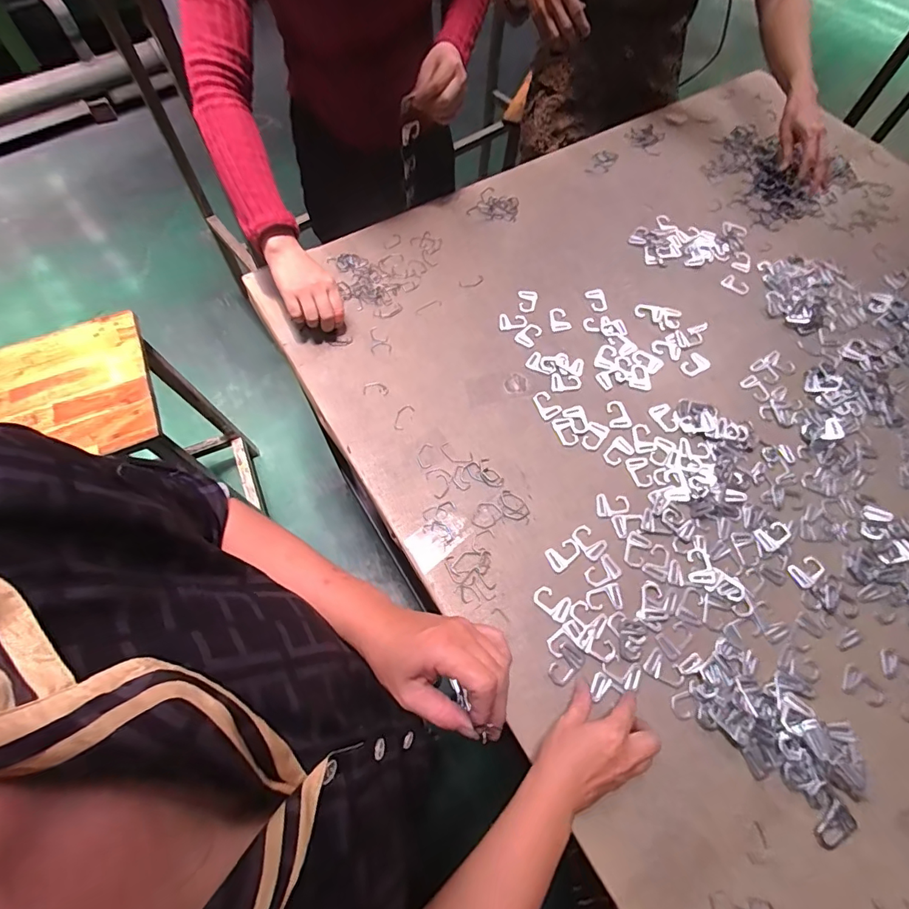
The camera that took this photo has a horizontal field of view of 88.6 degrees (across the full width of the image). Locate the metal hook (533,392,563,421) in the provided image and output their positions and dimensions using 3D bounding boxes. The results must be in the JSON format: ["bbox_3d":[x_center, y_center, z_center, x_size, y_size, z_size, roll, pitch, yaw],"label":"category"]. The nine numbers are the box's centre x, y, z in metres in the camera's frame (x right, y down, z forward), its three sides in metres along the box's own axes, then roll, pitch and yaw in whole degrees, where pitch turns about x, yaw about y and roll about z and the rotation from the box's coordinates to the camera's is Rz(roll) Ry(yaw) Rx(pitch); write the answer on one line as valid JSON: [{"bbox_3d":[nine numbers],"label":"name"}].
[{"bbox_3d":[0.129,-0.069,0.645,0.031,0.004,0.042,-18,66,-11],"label":"metal hook"}]

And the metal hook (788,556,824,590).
[{"bbox_3d":[0.423,0.141,0.556,0.041,0.004,0.029,-22,66,-12],"label":"metal hook"}]

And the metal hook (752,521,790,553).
[{"bbox_3d":[0.393,0.099,0.571,0.045,0.004,0.029,-25,67,-14],"label":"metal hook"}]

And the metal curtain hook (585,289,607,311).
[{"bbox_3d":[0.225,-0.242,0.730,0.033,0.006,0.042,-17,66,-10],"label":"metal curtain hook"}]

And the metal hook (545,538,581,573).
[{"bbox_3d":[0.132,0.121,0.558,0.042,0.004,0.029,-25,67,-14],"label":"metal hook"}]

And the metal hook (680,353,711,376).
[{"bbox_3d":[0.350,-0.130,0.681,0.047,0.005,0.029,-32,69,-16],"label":"metal hook"}]

